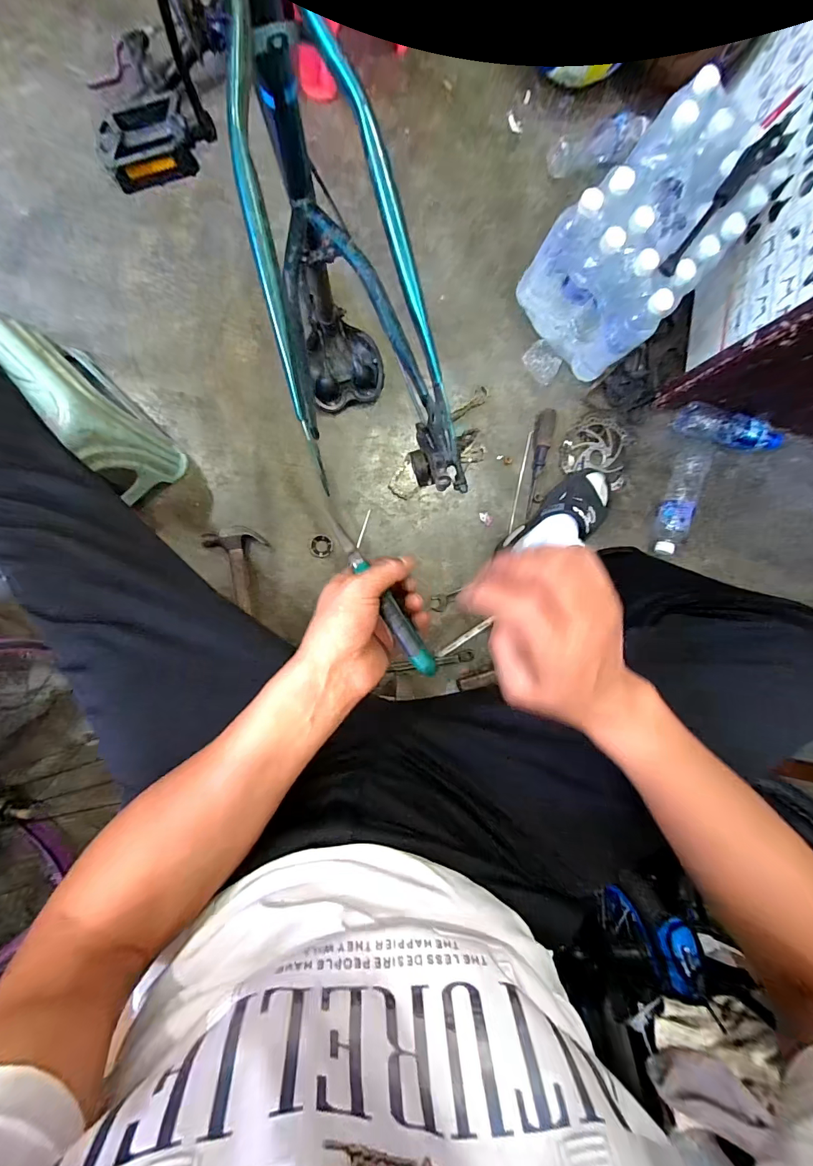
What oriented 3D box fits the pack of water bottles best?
[{"bbox_3d":[0.418,-0.608,0.743,0.235,0.211,0.364,45,86,-7],"label":"pack of water bottles"}]

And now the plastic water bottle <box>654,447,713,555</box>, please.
[{"bbox_3d":[0.568,-0.169,0.863,0.069,0.056,0.232,22,89,-8],"label":"plastic water bottle"}]

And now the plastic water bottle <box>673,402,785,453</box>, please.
[{"bbox_3d":[0.666,-0.317,0.863,0.228,0.050,0.058,9,91,-8],"label":"plastic water bottle"}]

